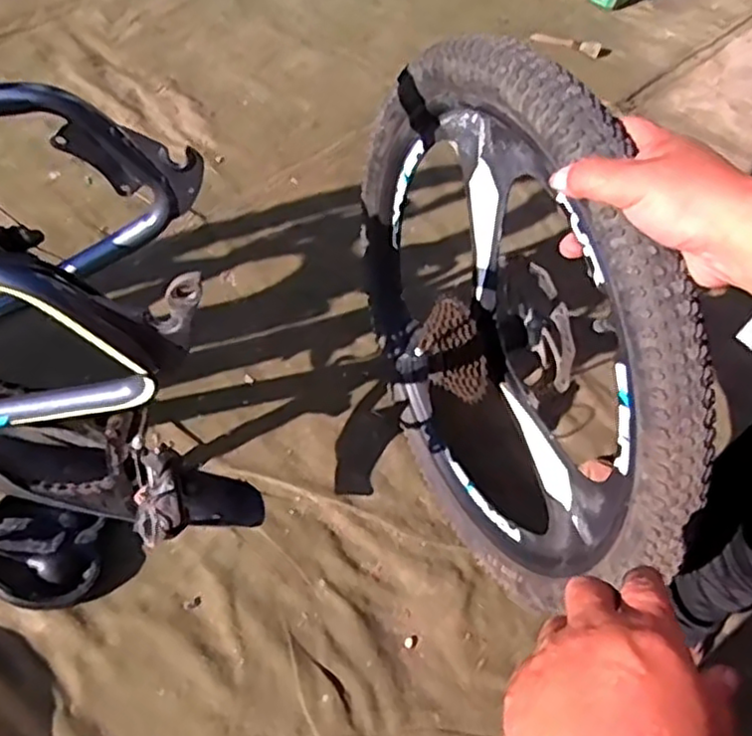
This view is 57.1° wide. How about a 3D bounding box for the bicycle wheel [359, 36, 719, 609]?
[{"bbox_3d":[0.101,-0.026,0.670,0.096,0.528,0.494,-14,60,-12],"label":"bicycle wheel"}]

